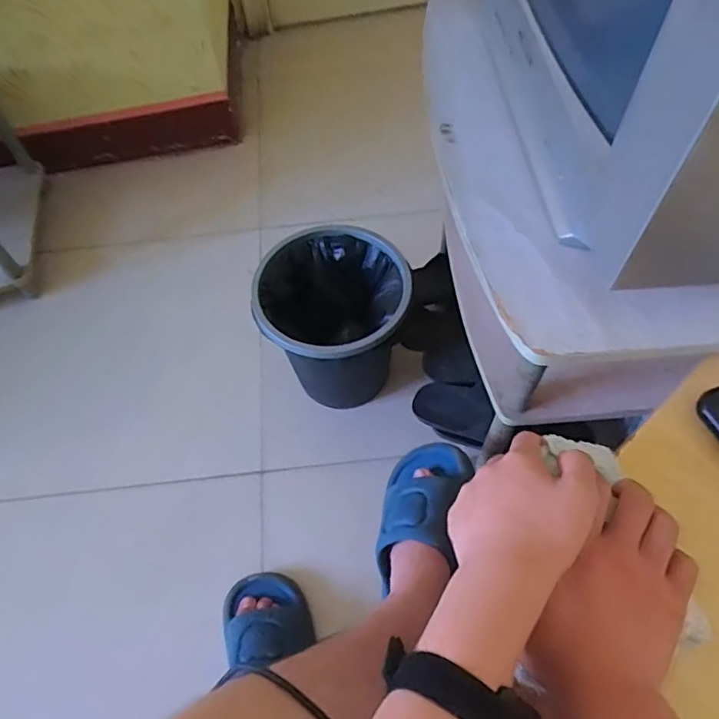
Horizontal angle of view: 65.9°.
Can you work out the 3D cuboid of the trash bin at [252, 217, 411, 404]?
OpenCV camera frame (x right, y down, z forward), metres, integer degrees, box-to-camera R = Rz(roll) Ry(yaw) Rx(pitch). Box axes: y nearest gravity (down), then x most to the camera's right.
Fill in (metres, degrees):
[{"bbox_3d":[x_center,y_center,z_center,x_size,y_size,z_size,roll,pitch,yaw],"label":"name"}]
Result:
[{"bbox_3d":[-0.038,-0.052,0.974,0.237,0.258,0.244,-6,59,0],"label":"trash bin"}]

